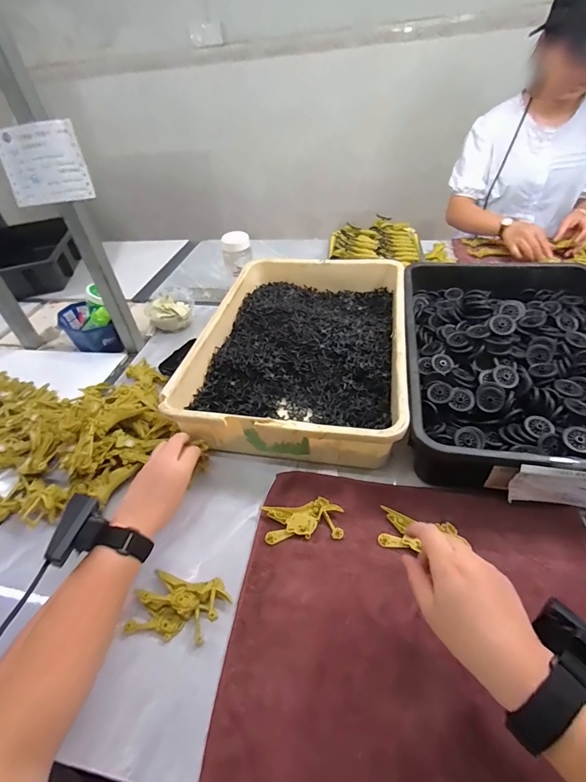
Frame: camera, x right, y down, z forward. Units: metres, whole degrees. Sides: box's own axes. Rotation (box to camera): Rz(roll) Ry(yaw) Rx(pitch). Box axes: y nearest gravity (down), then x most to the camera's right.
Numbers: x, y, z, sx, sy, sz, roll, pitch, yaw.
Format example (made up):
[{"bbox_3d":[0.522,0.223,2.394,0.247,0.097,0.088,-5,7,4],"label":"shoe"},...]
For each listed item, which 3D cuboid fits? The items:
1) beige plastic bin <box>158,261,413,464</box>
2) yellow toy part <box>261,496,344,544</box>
[{"bbox_3d":[0.026,-0.097,0.697,0.346,0.091,0.512,4,44,12],"label":"beige plastic bin"},{"bbox_3d":[0.013,0.170,0.481,0.100,0.011,0.051,-5,43,2],"label":"yellow toy part"}]

